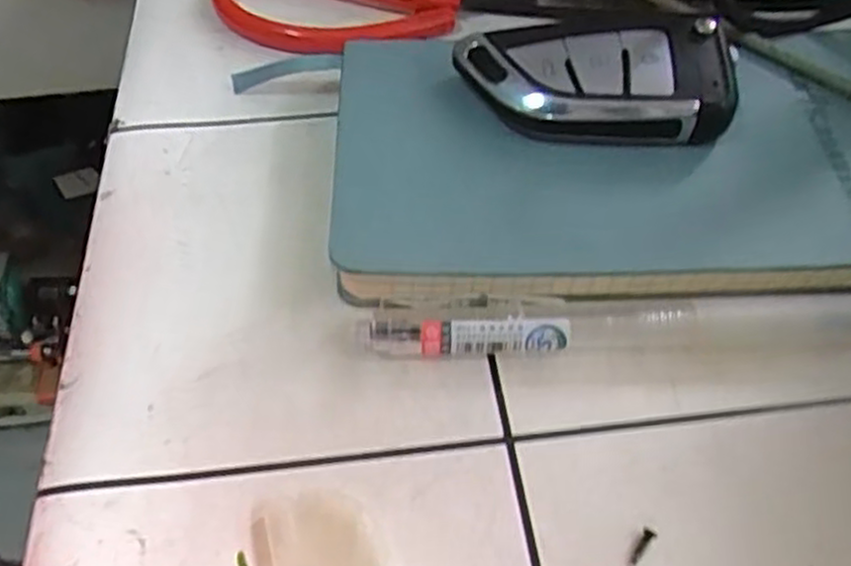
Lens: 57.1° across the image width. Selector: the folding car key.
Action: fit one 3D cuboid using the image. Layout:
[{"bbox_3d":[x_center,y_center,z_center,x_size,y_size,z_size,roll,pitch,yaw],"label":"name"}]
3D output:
[{"bbox_3d":[0.047,-0.056,0.217,0.072,0.018,0.034,0,51,2],"label":"folding car key"}]

